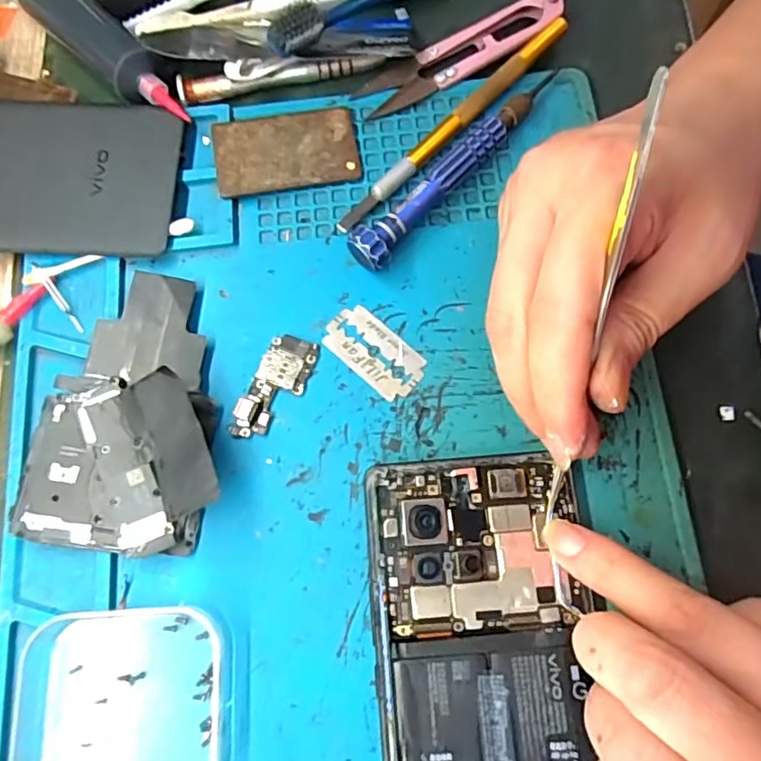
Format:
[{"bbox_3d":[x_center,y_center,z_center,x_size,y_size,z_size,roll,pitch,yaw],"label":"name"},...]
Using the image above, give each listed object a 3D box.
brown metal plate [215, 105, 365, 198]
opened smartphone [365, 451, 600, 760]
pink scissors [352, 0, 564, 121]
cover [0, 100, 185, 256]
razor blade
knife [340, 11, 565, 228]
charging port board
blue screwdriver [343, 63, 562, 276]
[{"bbox_3d":[-0.041,-0.099,0.254,0.060,0.005,0.036,-10,75,-1],"label":"brown metal plate"},{"bbox_3d":[0.038,0.106,0.192,0.076,0.008,0.160,-6,73,0],"label":"opened smartphone"},{"bbox_3d":[0.036,-0.146,0.261,0.096,0.009,0.022,-26,76,-6],"label":"pink scissors"},{"bbox_3d":[-0.164,-0.089,0.247,0.152,0.010,0.072,1,75,1],"label":"cover"},{"bbox_3d":[-0.003,-0.012,0.231,0.043,0.004,0.022,42,80,11],"label":"razor blade"},{"bbox_3d":[0.032,-0.110,0.252,0.134,0.010,0.008,-43,78,-9],"label":"knife"},{"bbox_3d":[-0.041,0.003,0.228,0.020,0.004,0.045,25,77,7],"label":"charging port board"},{"bbox_3d":[0.032,-0.090,0.243,0.016,0.017,0.120,40,79,10],"label":"blue screwdriver"}]

